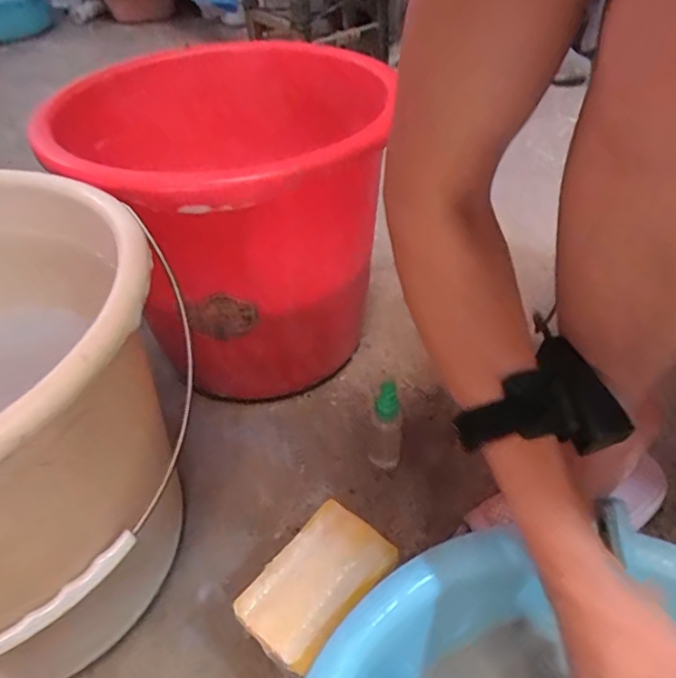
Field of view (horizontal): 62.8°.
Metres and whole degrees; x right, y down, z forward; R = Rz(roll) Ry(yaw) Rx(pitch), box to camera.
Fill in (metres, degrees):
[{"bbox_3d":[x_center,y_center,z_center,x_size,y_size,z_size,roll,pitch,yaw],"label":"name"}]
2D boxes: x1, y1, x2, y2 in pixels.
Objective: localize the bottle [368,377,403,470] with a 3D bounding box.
[{"bbox_3d":[0.048,0.084,0.549,0.029,0.109,0.041,3,44,7],"label":"bottle"}]

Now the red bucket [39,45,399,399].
[{"bbox_3d":[-0.115,-0.118,0.623,0.290,0.307,0.339,-22,47,-18],"label":"red bucket"}]

